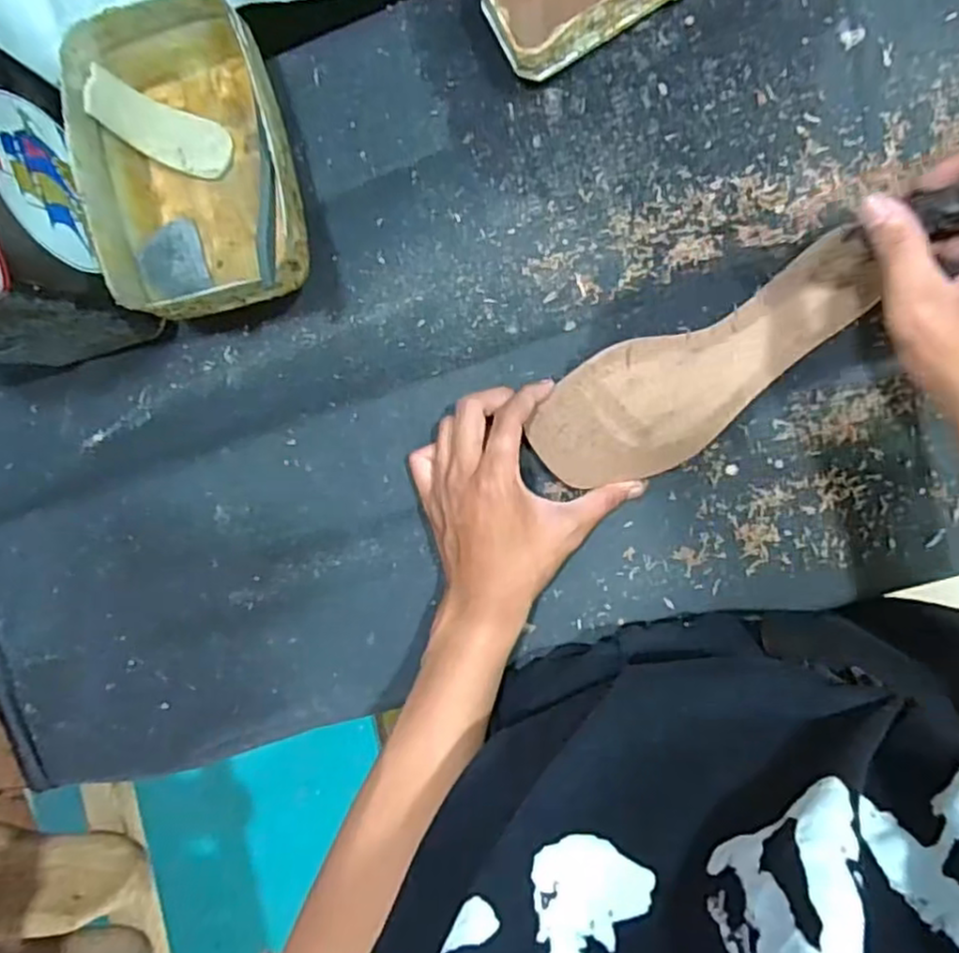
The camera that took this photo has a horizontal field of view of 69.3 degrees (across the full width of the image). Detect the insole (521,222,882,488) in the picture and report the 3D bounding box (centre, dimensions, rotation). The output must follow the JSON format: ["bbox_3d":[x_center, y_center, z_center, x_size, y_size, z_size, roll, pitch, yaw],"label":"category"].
[{"bbox_3d":[0.143,-0.063,0.441,0.224,0.010,0.084,-27,95,9],"label":"insole"}]

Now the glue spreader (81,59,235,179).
[{"bbox_3d":[-0.210,-0.229,0.457,0.089,0.016,0.036,21,98,-24],"label":"glue spreader"}]

